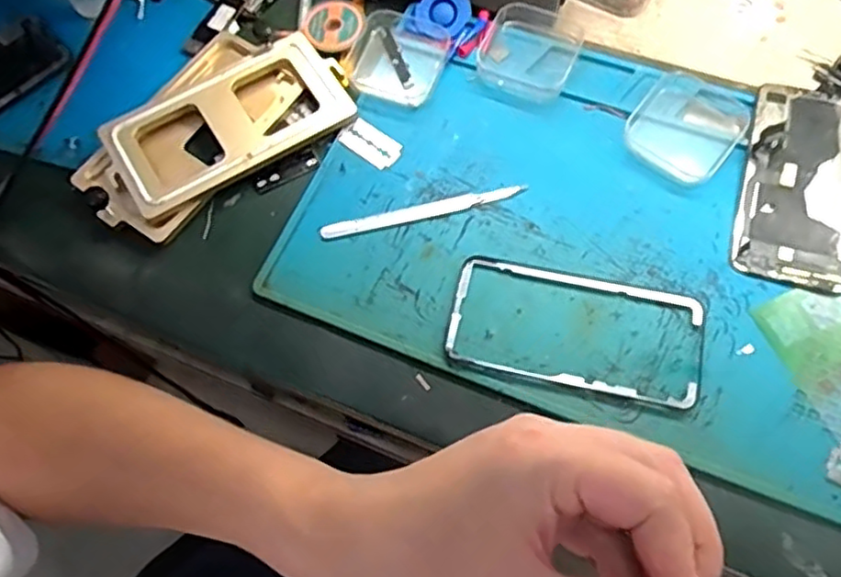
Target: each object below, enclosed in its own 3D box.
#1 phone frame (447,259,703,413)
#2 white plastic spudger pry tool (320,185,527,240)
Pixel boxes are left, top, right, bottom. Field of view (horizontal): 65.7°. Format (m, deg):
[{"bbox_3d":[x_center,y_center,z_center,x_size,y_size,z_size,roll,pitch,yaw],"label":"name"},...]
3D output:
[{"bbox_3d":[0.089,0.021,0.374,0.142,0.005,0.072,11,68,8],"label":"phone frame"},{"bbox_3d":[0.002,-0.049,0.410,0.129,0.004,0.012,-15,67,-3],"label":"white plastic spudger pry tool"}]

